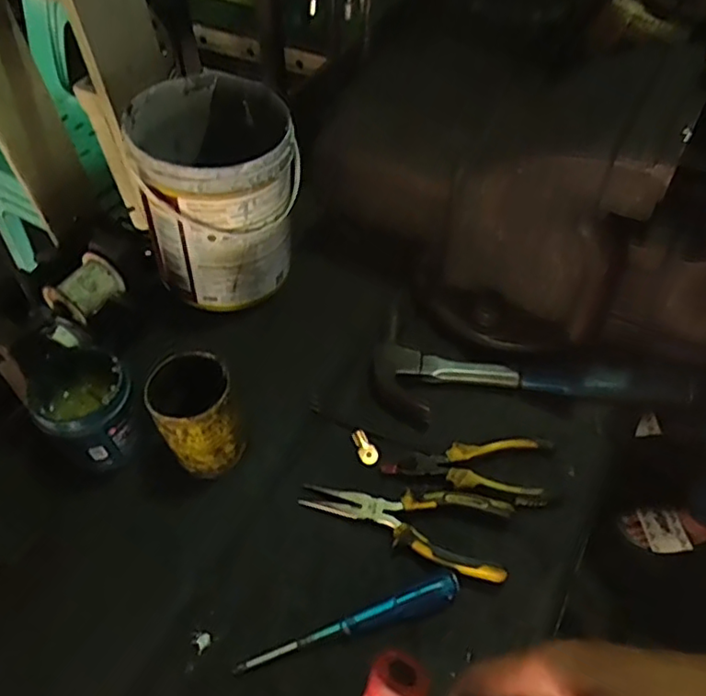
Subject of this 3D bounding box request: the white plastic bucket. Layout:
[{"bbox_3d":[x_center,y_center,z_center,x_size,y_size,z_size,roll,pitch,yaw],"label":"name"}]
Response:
[{"bbox_3d":[-0.147,-0.175,0.717,0.165,0.209,0.175,-1,53,1],"label":"white plastic bucket"}]

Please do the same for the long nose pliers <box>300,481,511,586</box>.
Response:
[{"bbox_3d":[0.046,0.158,0.575,0.193,0.017,0.071,12,54,11],"label":"long nose pliers"}]

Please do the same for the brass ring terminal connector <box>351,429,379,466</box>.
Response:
[{"bbox_3d":[0.013,0.102,0.638,0.019,0.004,0.039,-23,61,1],"label":"brass ring terminal connector"}]

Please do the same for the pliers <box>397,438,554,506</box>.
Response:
[{"bbox_3d":[0.121,0.110,0.608,0.141,0.015,0.066,11,54,10],"label":"pliers"}]

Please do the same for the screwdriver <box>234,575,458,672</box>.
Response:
[{"bbox_3d":[-0.001,0.234,0.522,0.195,0.017,0.024,-16,54,-10],"label":"screwdriver"}]

